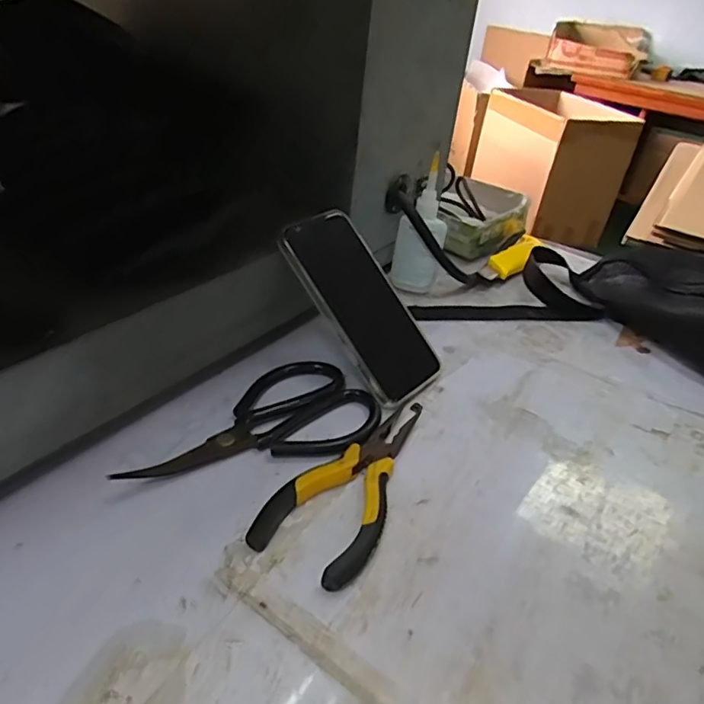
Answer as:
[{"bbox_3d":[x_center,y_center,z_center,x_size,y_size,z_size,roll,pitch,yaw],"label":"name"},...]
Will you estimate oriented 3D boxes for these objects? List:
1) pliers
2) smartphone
[{"bbox_3d":[0.008,0.076,0.376,0.068,0.017,0.170,21,37,20],"label":"pliers"},{"bbox_3d":[0.009,-0.038,0.454,0.084,0.012,0.160,-34,90,-44],"label":"smartphone"}]

